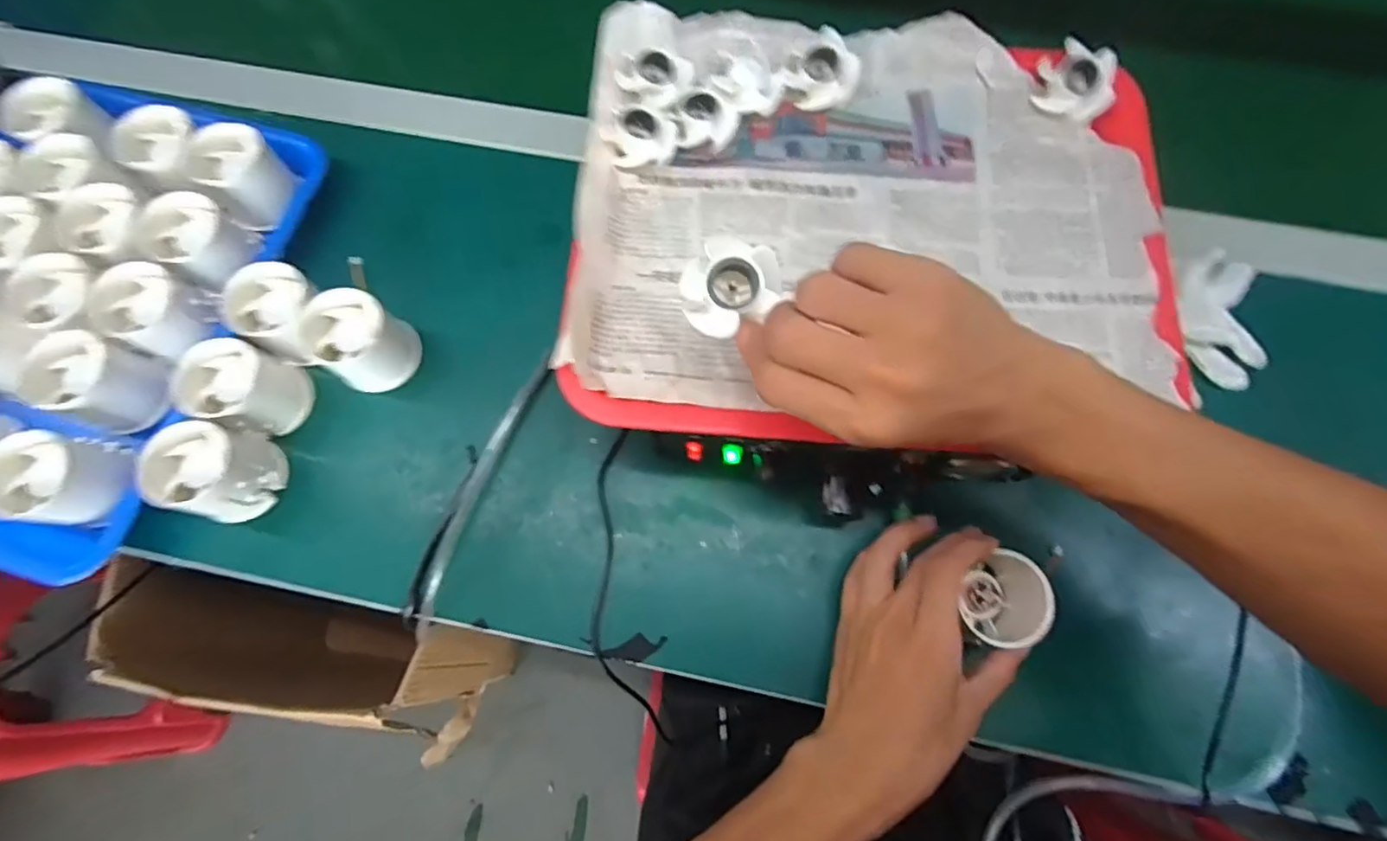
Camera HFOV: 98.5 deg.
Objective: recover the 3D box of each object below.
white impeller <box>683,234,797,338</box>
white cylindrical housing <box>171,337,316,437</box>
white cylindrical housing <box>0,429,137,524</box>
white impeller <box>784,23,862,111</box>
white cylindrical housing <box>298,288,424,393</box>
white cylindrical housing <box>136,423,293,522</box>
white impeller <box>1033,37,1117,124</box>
[{"bbox_3d":[0.017,-0.057,0.261,0.041,0.017,0.039,-38,76,-10],"label":"white impeller"},{"bbox_3d":[-0.295,-0.021,0.396,0.056,0.054,0.054,0,73,1],"label":"white cylindrical housing"},{"bbox_3d":[-0.397,0.035,0.374,0.047,0.051,0.053,6,73,2],"label":"white cylindrical housing"},{"bbox_3d":[0.082,-0.219,0.372,0.043,0.020,0.043,11,73,4],"label":"white impeller"},{"bbox_3d":[-0.222,-0.053,0.403,0.052,0.053,0.052,0,73,1],"label":"white cylindrical housing"},{"bbox_3d":[-0.301,0.031,0.377,0.057,0.052,0.055,0,73,1],"label":"white cylindrical housing"},{"bbox_3d":[0.232,-0.205,0.364,0.042,0.022,0.042,0,73,1],"label":"white impeller"}]

